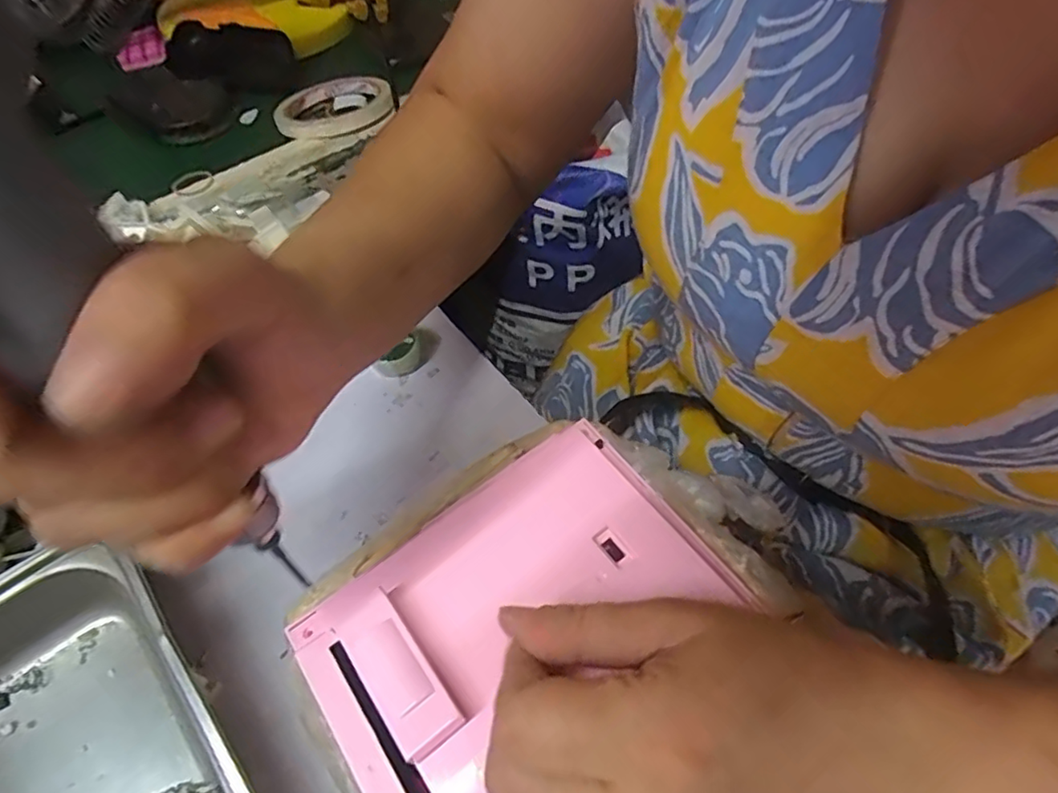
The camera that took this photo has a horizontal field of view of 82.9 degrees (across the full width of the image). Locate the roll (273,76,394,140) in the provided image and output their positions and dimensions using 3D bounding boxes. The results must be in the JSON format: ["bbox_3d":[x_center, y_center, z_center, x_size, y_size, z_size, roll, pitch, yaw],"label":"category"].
[{"bbox_3d":[-0.167,-0.249,0.510,0.096,0.017,0.096,0,55,1],"label":"roll"}]

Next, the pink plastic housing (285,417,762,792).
[{"bbox_3d":[0.001,0.086,0.230,0.157,0.021,0.123,-33,61,-20],"label":"pink plastic housing"}]

